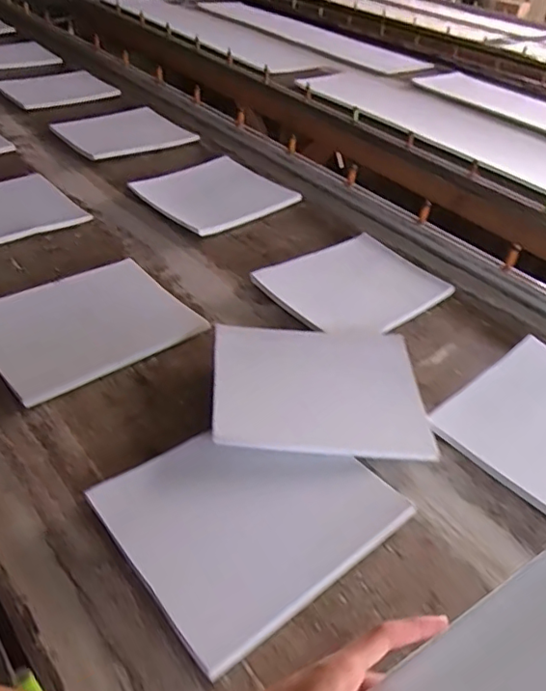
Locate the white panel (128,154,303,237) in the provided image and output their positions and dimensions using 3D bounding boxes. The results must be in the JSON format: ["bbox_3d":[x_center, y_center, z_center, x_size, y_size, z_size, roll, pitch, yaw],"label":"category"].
[{"bbox_3d":[-0.116,-0.310,1.149,0.278,0.044,0.242,-25,48,-32],"label":"white panel"}]

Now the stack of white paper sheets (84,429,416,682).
[{"bbox_3d":[-0.023,0.169,0.590,0.257,0.010,0.221,-30,55,-29],"label":"stack of white paper sheets"}]

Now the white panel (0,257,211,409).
[{"bbox_3d":[-0.270,-0.034,0.808,0.266,0.016,0.226,-29,50,-30],"label":"white panel"}]

